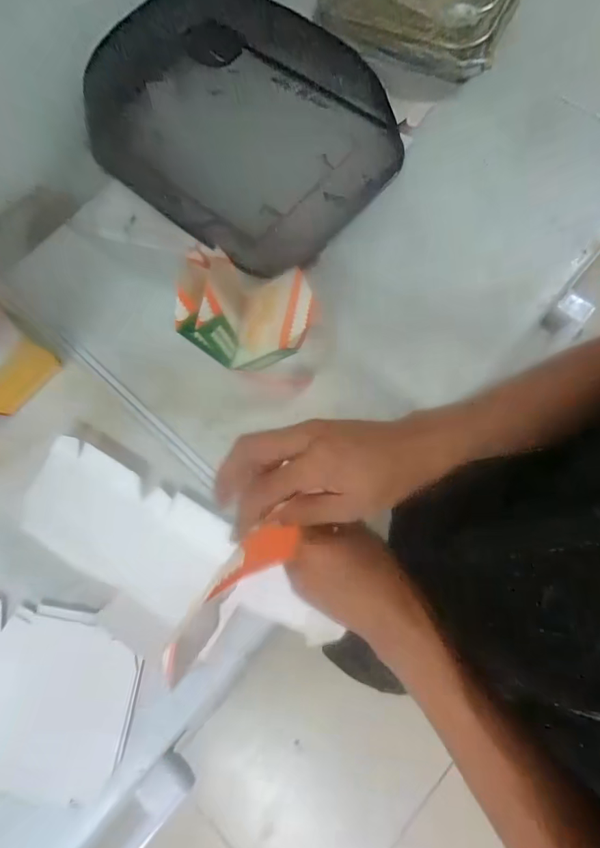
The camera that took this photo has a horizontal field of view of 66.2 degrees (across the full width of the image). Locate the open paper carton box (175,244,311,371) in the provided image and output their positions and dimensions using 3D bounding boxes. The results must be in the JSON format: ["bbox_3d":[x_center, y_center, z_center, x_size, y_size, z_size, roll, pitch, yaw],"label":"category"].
[{"bbox_3d":[-0.061,-0.135,0.538,0.140,0.103,0.110,3,75,1],"label":"open paper carton box"}]

